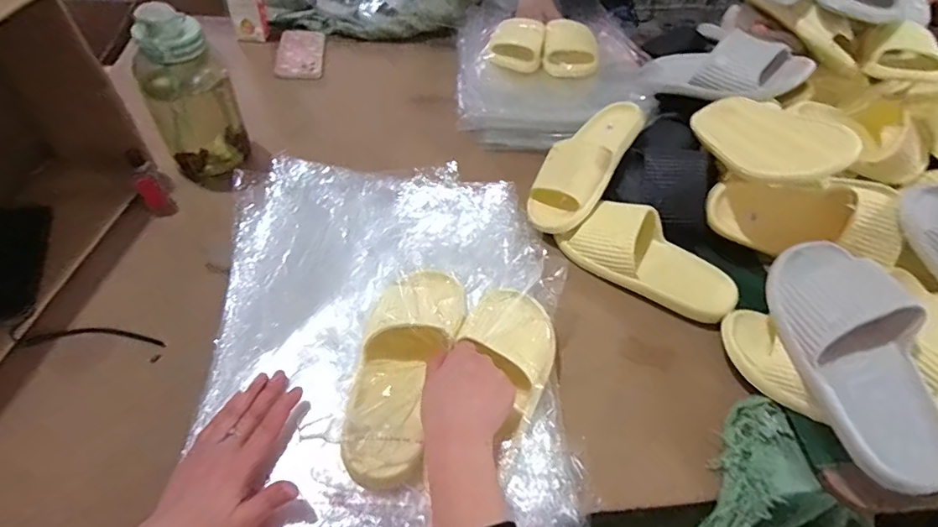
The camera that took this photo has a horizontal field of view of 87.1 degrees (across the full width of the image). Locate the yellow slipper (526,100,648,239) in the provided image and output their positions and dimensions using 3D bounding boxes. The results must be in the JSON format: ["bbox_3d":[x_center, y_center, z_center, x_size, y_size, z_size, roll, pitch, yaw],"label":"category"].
[{"bbox_3d":[0.169,-0.149,0.734,0.100,0.077,0.286,28,54,16],"label":"yellow slipper"}]

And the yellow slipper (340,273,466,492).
[{"bbox_3d":[-0.065,0.090,0.506,0.090,0.048,0.250,14,52,5],"label":"yellow slipper"}]

